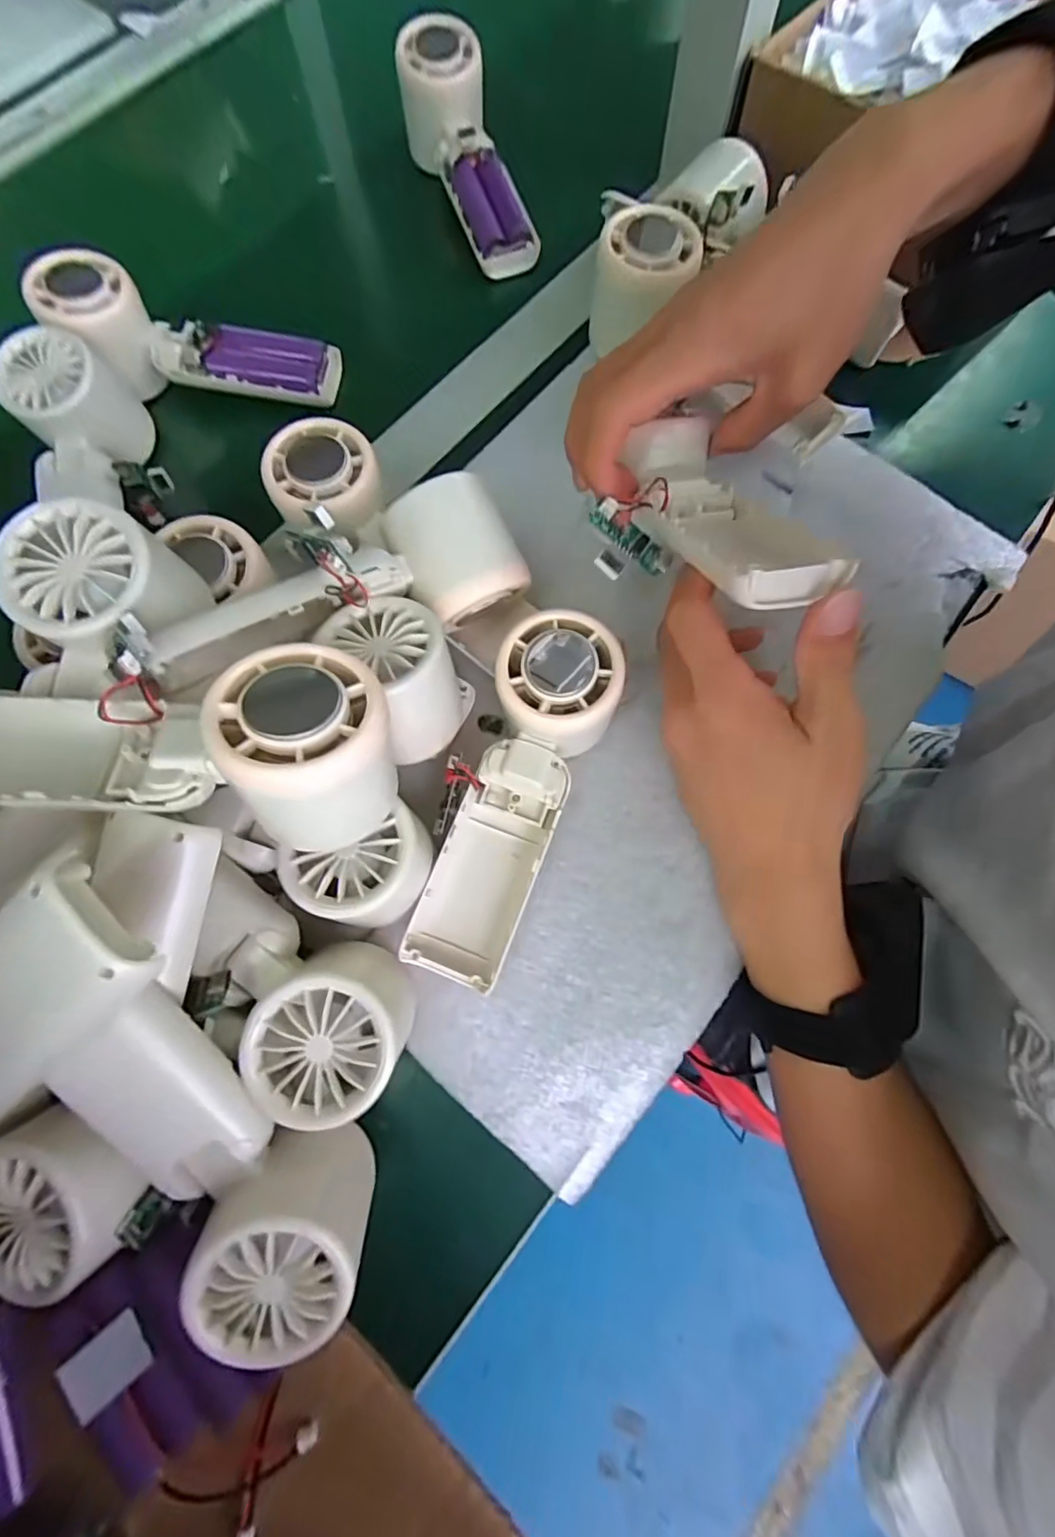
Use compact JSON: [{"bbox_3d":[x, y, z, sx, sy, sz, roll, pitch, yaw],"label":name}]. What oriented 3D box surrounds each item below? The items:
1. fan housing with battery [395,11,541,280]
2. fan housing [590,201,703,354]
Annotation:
[{"bbox_3d":[-0.040,-0.415,0.386,0.051,0.046,0.160,-22,90,-4],"label":"fan housing with battery"},{"bbox_3d":[0.067,-0.275,0.321,0.054,0.052,0.052,13,75,5],"label":"fan housing"}]

